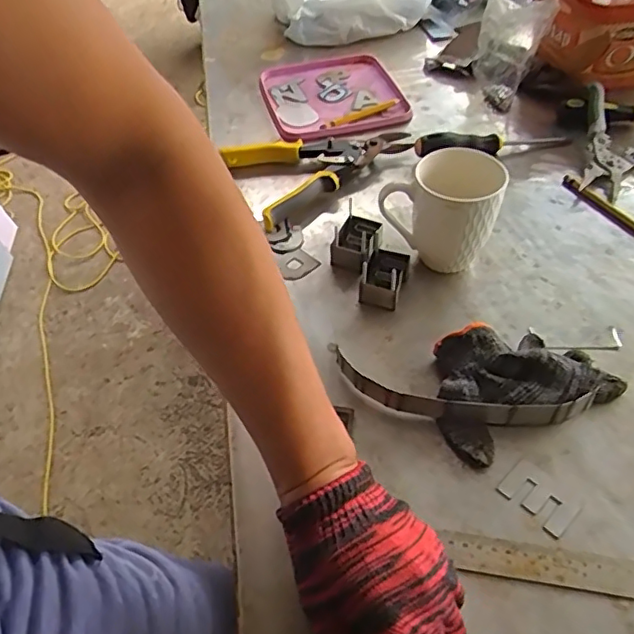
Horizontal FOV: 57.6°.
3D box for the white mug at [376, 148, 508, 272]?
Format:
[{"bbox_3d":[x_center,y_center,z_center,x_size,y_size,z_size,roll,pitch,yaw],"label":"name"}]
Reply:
[{"bbox_3d":[0.127,-0.104,0.574,0.105,0.112,0.088,34,58,27],"label":"white mug"}]

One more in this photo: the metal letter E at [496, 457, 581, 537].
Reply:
[{"bbox_3d":[0.169,0.136,0.437,0.034,0.004,0.054,-34,57,-25],"label":"metal letter E"}]

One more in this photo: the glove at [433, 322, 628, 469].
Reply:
[{"bbox_3d":[0.166,0.048,0.491,0.154,0.039,0.105,-22,52,-17],"label":"glove"}]

